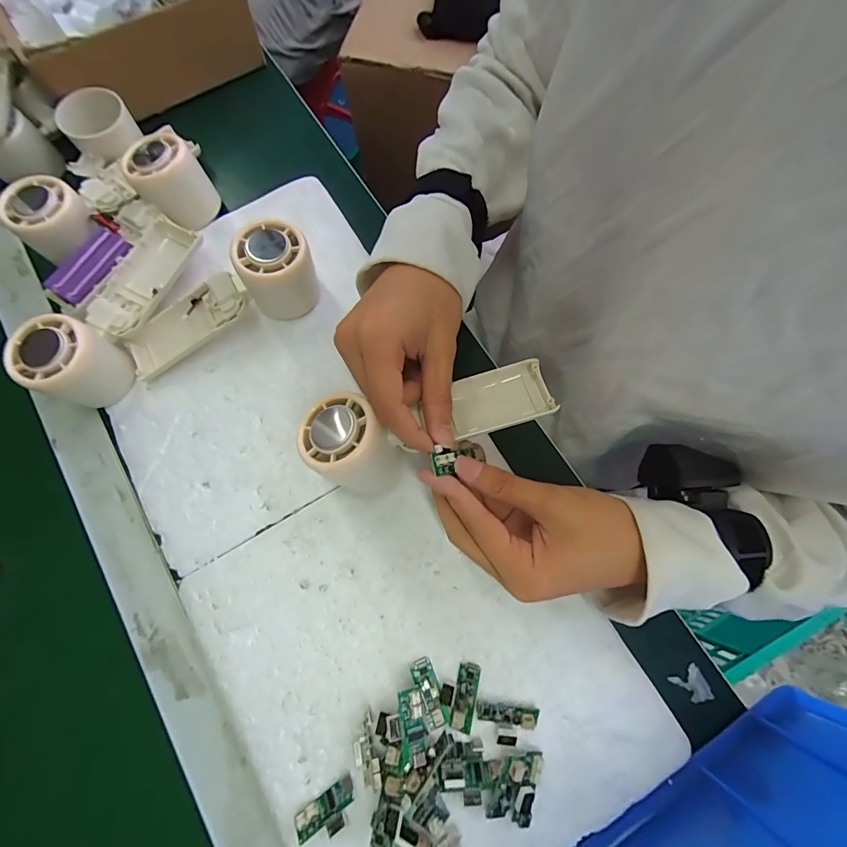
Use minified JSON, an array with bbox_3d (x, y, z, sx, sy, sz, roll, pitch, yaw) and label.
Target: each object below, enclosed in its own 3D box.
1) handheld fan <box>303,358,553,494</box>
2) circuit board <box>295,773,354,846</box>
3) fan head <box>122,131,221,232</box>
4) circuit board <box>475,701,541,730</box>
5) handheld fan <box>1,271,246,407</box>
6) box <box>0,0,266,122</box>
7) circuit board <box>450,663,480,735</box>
[{"bbox_3d":[0.002,-0.003,0.288,0.166,0.061,0.060,-18,76,-6],"label":"handheld fan"},{"bbox_3d":[-0.058,0.238,0.250,0.039,0.010,0.020,-33,78,-9],"label":"circuit board"},{"bbox_3d":[-0.219,-0.212,0.357,0.056,0.056,0.056,-35,78,-9],"label":"fan head"},{"bbox_3d":[0.054,0.189,0.265,0.039,0.004,0.011,6,75,1],"label":"circuit board"},{"bbox_3d":[-0.212,-0.069,0.313,0.159,0.051,0.058,-27,77,-8],"label":"handheld fan"},{"bbox_3d":[-0.305,-0.433,0.413,0.218,0.072,0.235,-36,78,-9],"label":"box"},{"bbox_3d":[0.027,0.179,0.268,0.014,0.005,0.038,11,75,2],"label":"circuit board"}]

